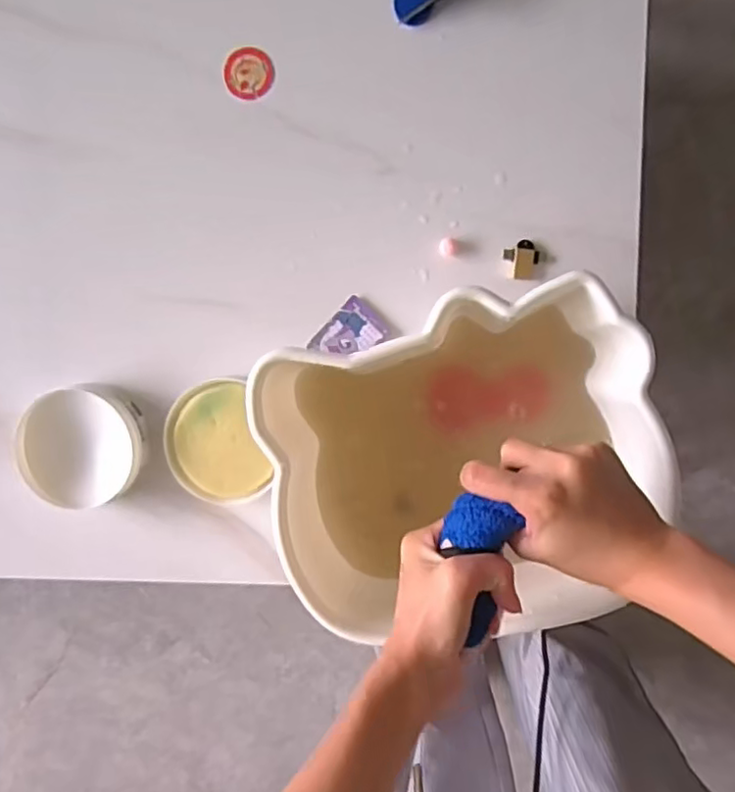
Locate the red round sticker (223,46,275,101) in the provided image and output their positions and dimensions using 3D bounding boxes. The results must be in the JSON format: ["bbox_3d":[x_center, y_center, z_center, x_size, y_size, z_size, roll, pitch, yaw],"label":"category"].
[{"bbox_3d":[-0.094,-0.259,0.501,0.039,0.004,0.040,0,96,2],"label":"red round sticker"}]

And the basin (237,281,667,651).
[{"bbox_3d":[0.067,0.041,0.469,0.257,0.131,0.220,-10,97,5],"label":"basin"}]

